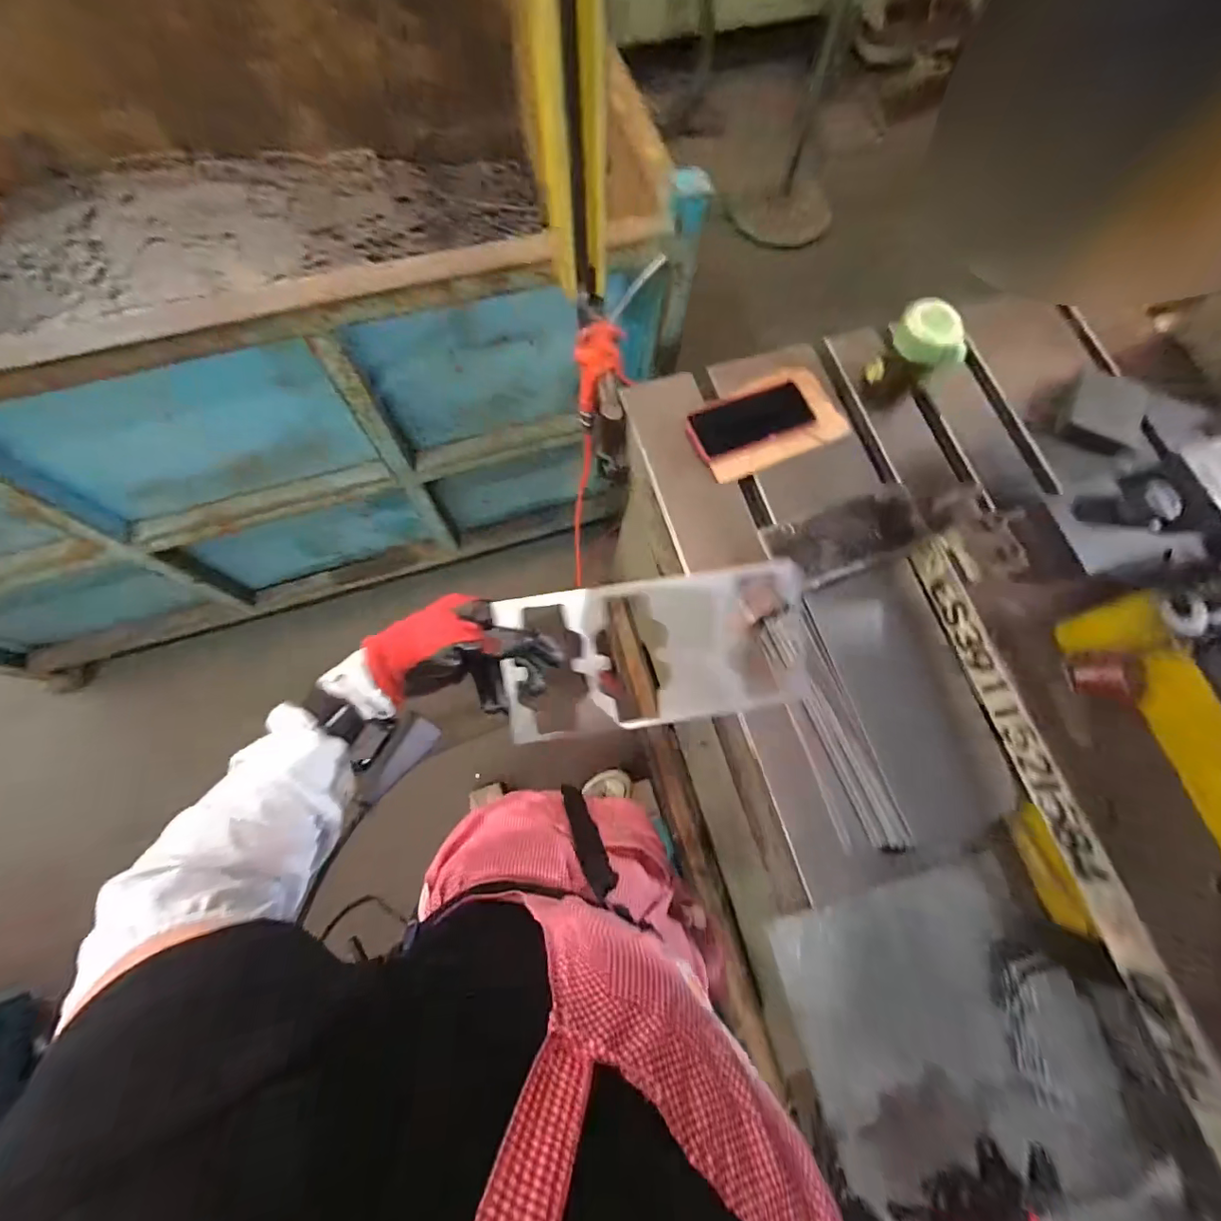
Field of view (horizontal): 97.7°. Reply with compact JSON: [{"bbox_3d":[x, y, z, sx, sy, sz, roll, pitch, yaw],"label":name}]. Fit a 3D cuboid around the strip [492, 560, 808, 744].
[{"bbox_3d":[0.039,0.036,0.443,0.249,0.011,0.122,-8,99,-2],"label":"strip"}]

